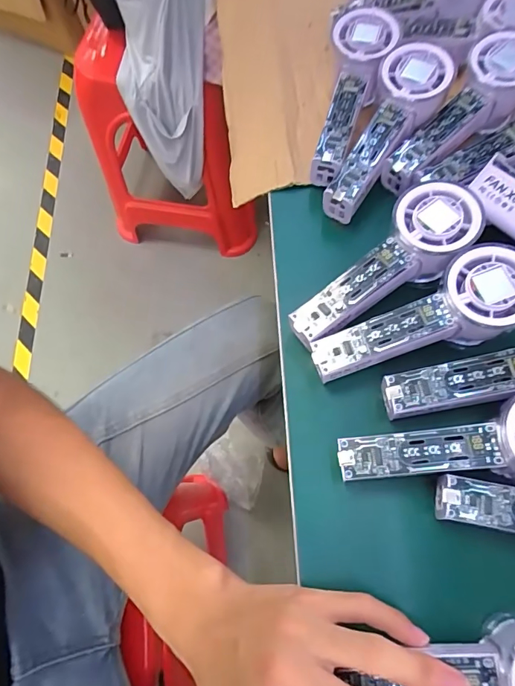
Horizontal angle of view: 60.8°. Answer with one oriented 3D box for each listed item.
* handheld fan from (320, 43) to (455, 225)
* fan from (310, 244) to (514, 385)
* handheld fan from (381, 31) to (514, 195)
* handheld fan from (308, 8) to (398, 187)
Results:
[{"bbox_3d":[0.100,-0.168,0.351,0.048,0.029,0.146,31,91,14],"label":"handheld fan"},{"bbox_3d":[0.111,-0.012,0.296,0.149,0.033,0.055,-23,68,10],"label":"fan"},{"bbox_3d":[0.164,-0.184,0.356,0.151,0.035,0.056,-44,72,4],"label":"handheld fan"},{"bbox_3d":[0.078,-0.213,0.369,0.047,0.029,0.158,16,85,9],"label":"handheld fan"}]

